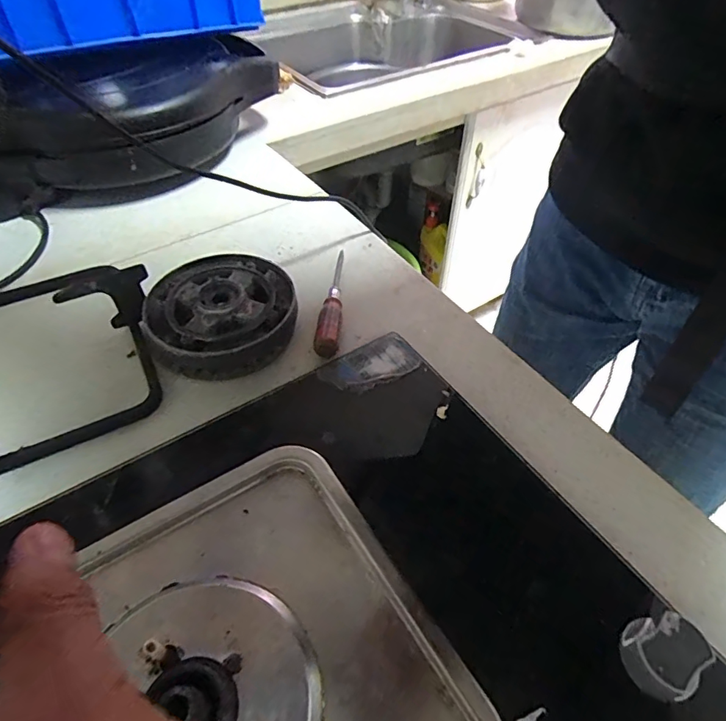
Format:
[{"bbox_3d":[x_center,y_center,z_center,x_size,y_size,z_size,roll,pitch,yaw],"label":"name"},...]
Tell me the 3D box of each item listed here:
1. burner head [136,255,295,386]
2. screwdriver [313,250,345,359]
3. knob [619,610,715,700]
[{"bbox_3d":[-0.122,-0.042,0.425,0.123,0.035,0.133,0,49,0],"label":"burner head"},{"bbox_3d":[-0.030,-0.061,0.453,0.021,0.020,0.153,1,49,0],"label":"screwdriver"},{"bbox_3d":[0.155,0.152,0.249,0.035,0.024,0.033,0,49,0],"label":"knob"}]

